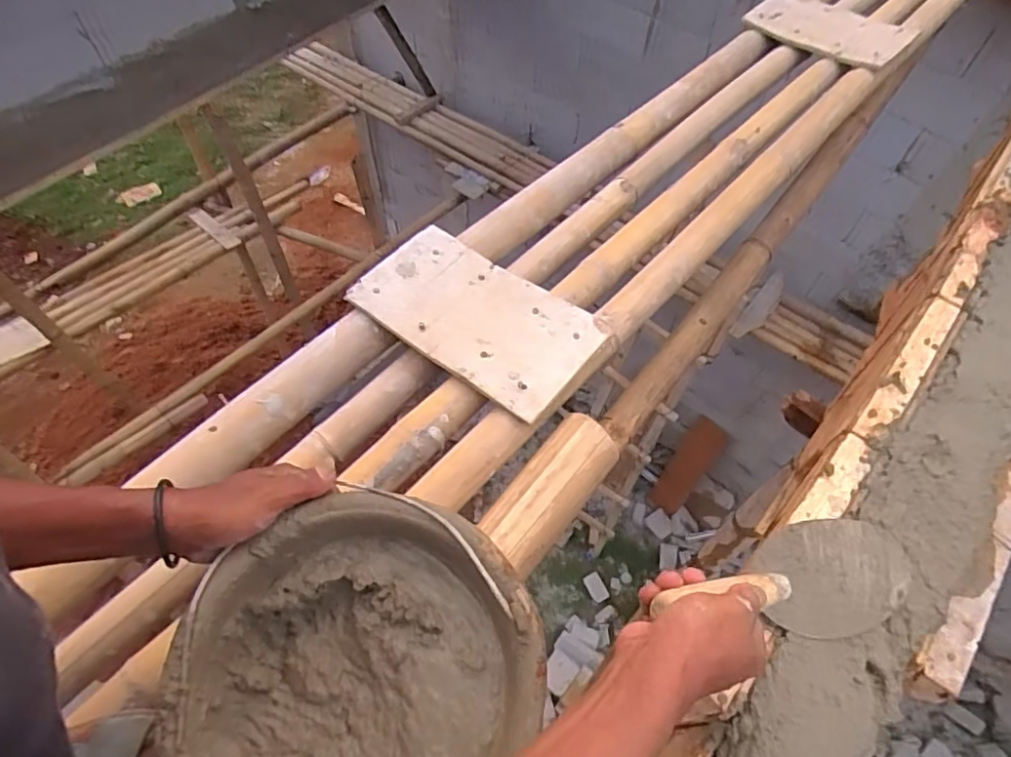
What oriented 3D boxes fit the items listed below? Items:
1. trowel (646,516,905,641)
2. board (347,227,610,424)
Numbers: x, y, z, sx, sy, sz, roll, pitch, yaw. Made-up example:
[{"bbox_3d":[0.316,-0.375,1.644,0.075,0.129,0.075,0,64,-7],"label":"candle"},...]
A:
[{"bbox_3d":[0.222,0.161,0.482,0.279,0.065,0.089,7,54,-29],"label":"trowel"},{"bbox_3d":[-0.036,-0.082,0.761,0.300,0.020,0.167,33,63,18],"label":"board"}]

